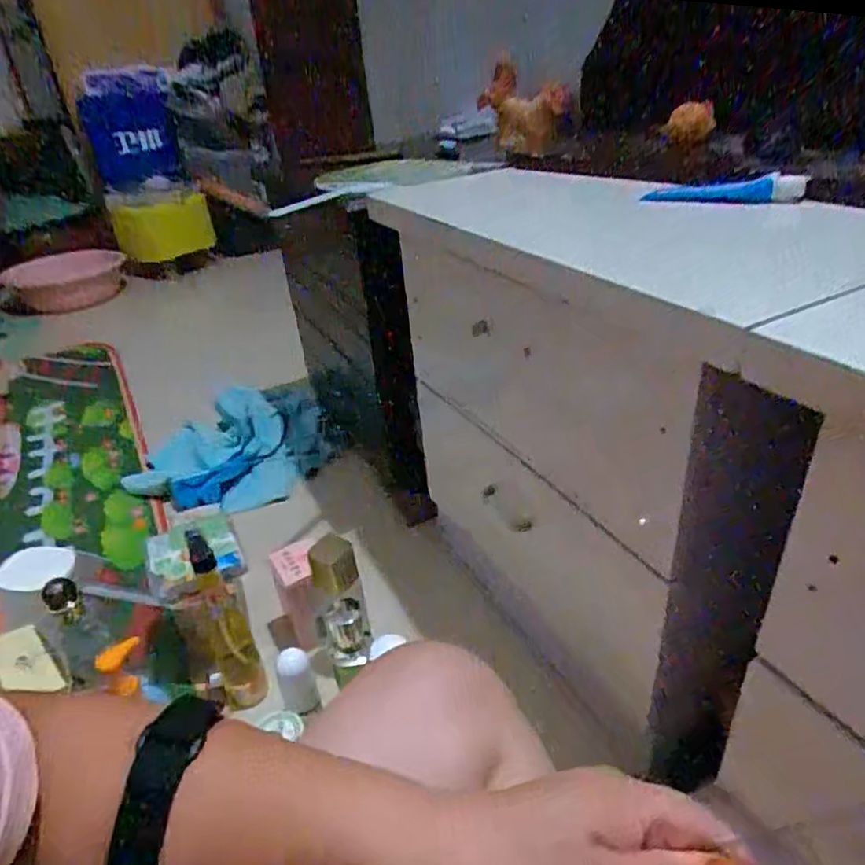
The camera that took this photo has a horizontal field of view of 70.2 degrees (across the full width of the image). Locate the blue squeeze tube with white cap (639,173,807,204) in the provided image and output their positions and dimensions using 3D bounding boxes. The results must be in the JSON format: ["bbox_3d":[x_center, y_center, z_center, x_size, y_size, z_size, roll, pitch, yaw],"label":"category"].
[{"bbox_3d":[0.229,-0.192,0.487,0.115,0.023,0.022,10,35,23],"label":"blue squeeze tube with white cap"}]

